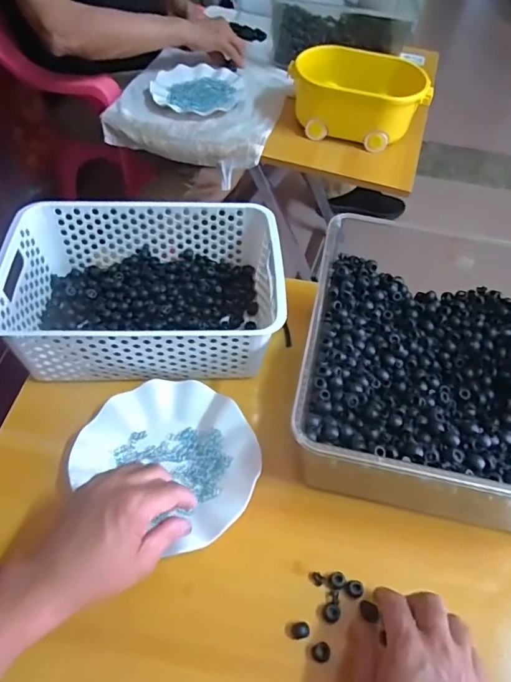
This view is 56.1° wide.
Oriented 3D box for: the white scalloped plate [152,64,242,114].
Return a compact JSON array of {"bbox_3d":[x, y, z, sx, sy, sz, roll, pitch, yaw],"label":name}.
[{"bbox_3d":[-0.117,-0.499,0.960,0.176,0.020,0.176,2,53,-3],"label":"white scalloped plate"}]

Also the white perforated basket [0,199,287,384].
[{"bbox_3d":[-0.130,-0.061,0.579,0.304,0.107,0.206,1,53,-4],"label":"white perforated basket"}]

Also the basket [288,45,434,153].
[{"bbox_3d":[0.191,-0.465,0.899,0.249,0.103,0.171,14,54,6],"label":"basket"}]

